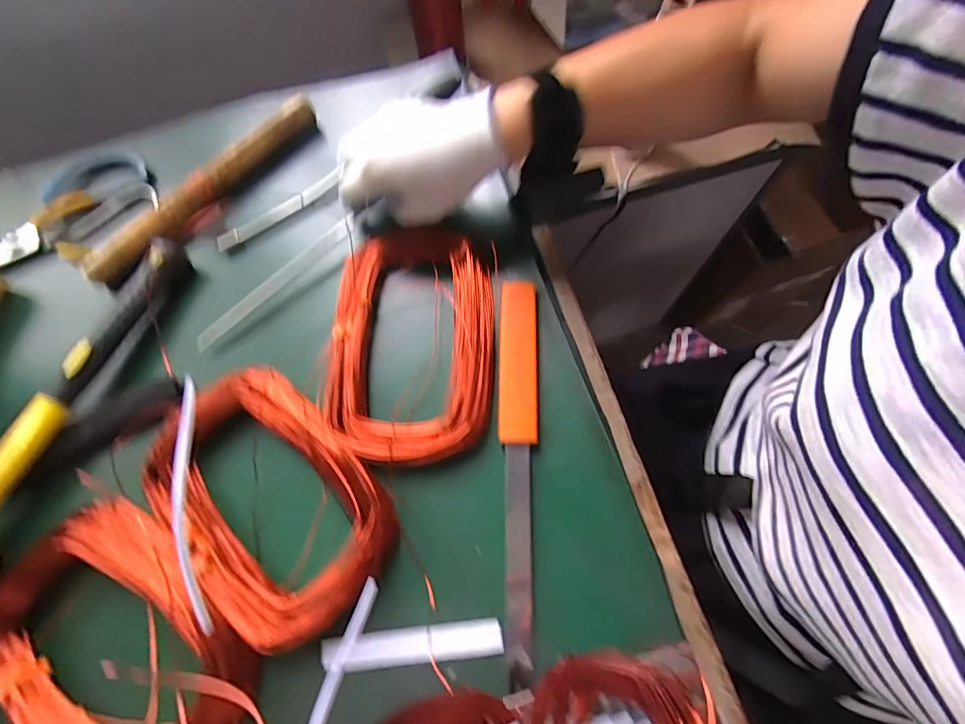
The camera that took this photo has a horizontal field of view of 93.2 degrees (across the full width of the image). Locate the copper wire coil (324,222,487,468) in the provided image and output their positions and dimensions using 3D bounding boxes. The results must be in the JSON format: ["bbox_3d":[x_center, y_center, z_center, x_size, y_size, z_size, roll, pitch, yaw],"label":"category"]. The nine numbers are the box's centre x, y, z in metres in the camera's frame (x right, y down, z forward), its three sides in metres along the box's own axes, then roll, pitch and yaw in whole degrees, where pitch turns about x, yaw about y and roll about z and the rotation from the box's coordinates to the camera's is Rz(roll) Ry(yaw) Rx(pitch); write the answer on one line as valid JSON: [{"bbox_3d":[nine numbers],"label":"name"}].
[{"bbox_3d":[-0.052,-0.017,0.330,0.116,0.020,0.174,1,69,2],"label":"copper wire coil"}]

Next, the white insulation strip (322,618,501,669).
[{"bbox_3d":[-0.044,0.173,0.277,0.109,0.004,0.019,-7,70,0],"label":"white insulation strip"}]

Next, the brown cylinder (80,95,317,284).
[{"bbox_3d":[-0.235,-0.149,0.387,0.025,0.025,0.226,40,77,15],"label":"brown cylinder"}]

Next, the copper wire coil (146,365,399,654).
[{"bbox_3d":[-0.140,0.091,0.295,0.125,0.028,0.169,-42,73,-12],"label":"copper wire coil"}]

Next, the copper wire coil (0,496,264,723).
[{"bbox_3d":[-0.221,0.173,0.272,0.172,0.020,0.122,39,76,15],"label":"copper wire coil"}]

